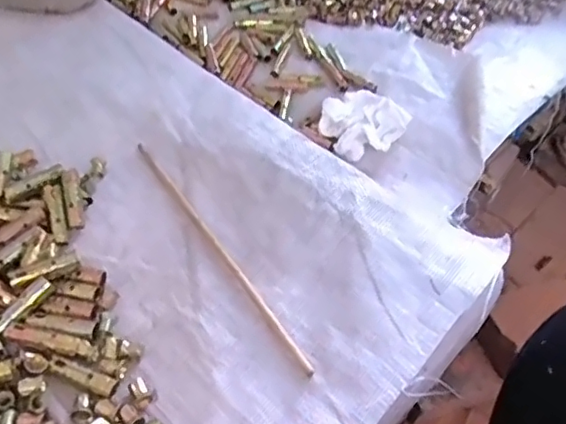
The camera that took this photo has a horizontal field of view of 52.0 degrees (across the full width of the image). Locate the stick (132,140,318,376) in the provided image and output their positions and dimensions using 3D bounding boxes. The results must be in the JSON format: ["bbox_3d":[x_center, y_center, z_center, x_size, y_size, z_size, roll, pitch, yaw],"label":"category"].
[{"bbox_3d":[-0.044,0.024,0.392,0.010,0.009,0.216,-25,56,-25],"label":"stick"}]

